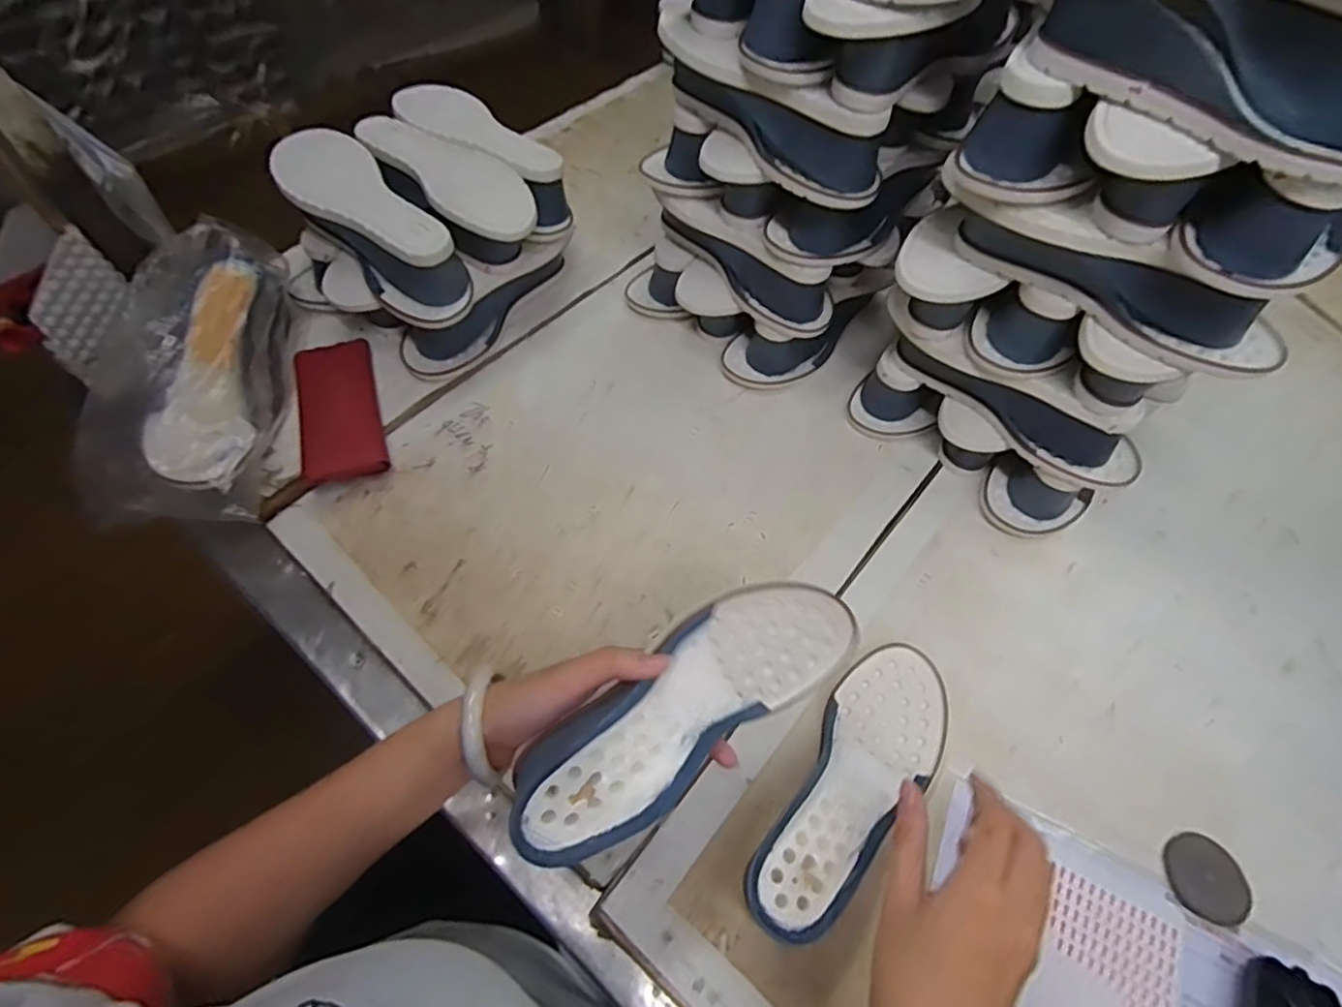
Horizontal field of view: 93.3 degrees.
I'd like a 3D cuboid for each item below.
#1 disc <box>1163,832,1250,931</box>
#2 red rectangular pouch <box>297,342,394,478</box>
[{"bbox_3d":[0.392,0.273,0.461,0.057,0.009,0.058,1,59,-2],"label":"disc"},{"bbox_3d":[-0.325,-0.091,0.628,0.068,0.029,0.161,-14,61,-11],"label":"red rectangular pouch"}]

